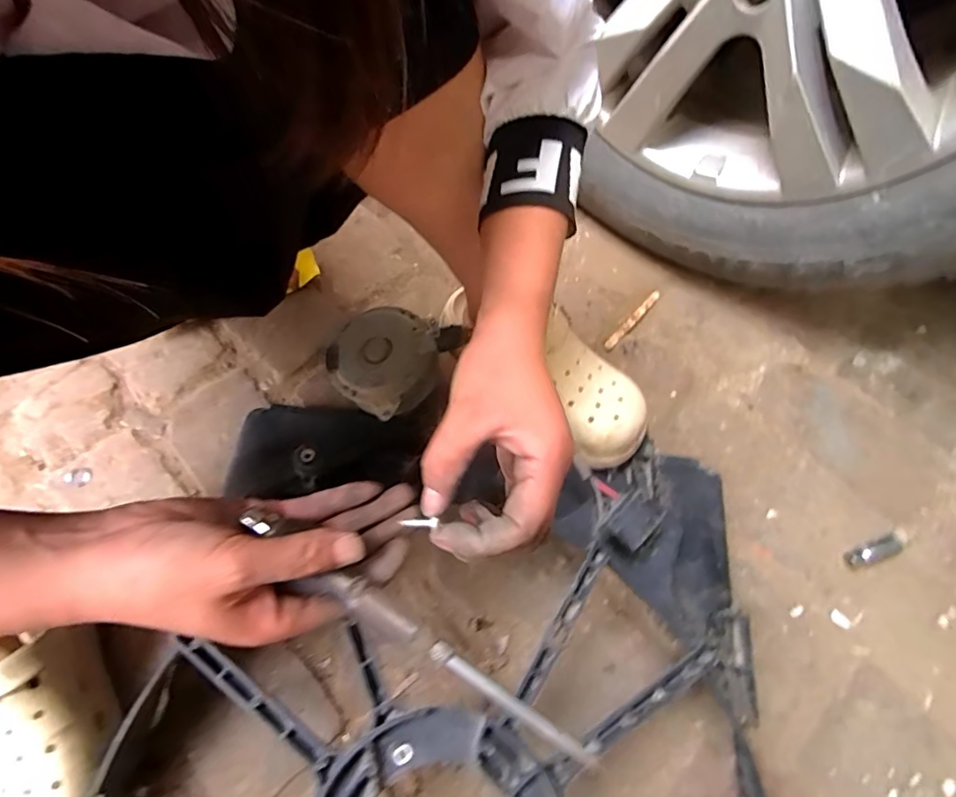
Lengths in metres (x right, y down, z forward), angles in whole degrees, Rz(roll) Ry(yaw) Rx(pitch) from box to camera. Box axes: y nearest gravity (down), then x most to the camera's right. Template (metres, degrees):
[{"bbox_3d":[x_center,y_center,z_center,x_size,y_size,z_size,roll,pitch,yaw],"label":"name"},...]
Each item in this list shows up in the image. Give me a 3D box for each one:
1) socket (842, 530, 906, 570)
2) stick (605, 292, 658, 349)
[{"bbox_3d":[0.397,0.149,0.515,0.067,0.016,0.019,-17,66,-10],"label":"socket"},{"bbox_3d":[0.190,-0.098,0.636,0.012,0.004,0.110,40,69,16],"label":"stick"}]

